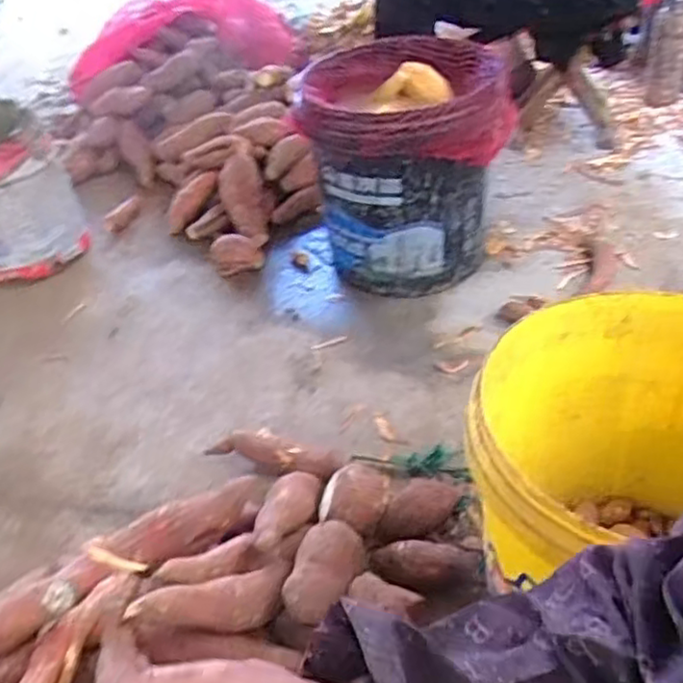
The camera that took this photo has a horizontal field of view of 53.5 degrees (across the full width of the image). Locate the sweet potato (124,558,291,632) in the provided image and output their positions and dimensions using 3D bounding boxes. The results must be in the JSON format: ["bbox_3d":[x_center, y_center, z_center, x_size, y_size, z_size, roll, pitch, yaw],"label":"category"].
[{"bbox_3d":[-0.125,0.260,0.683,0.189,0.040,0.057,5,28,-36],"label":"sweet potato"}]

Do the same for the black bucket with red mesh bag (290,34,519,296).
[{"bbox_3d":[0.125,-0.303,1.231,0.317,0.367,0.306,-4,39,3],"label":"black bucket with red mesh bag"}]

